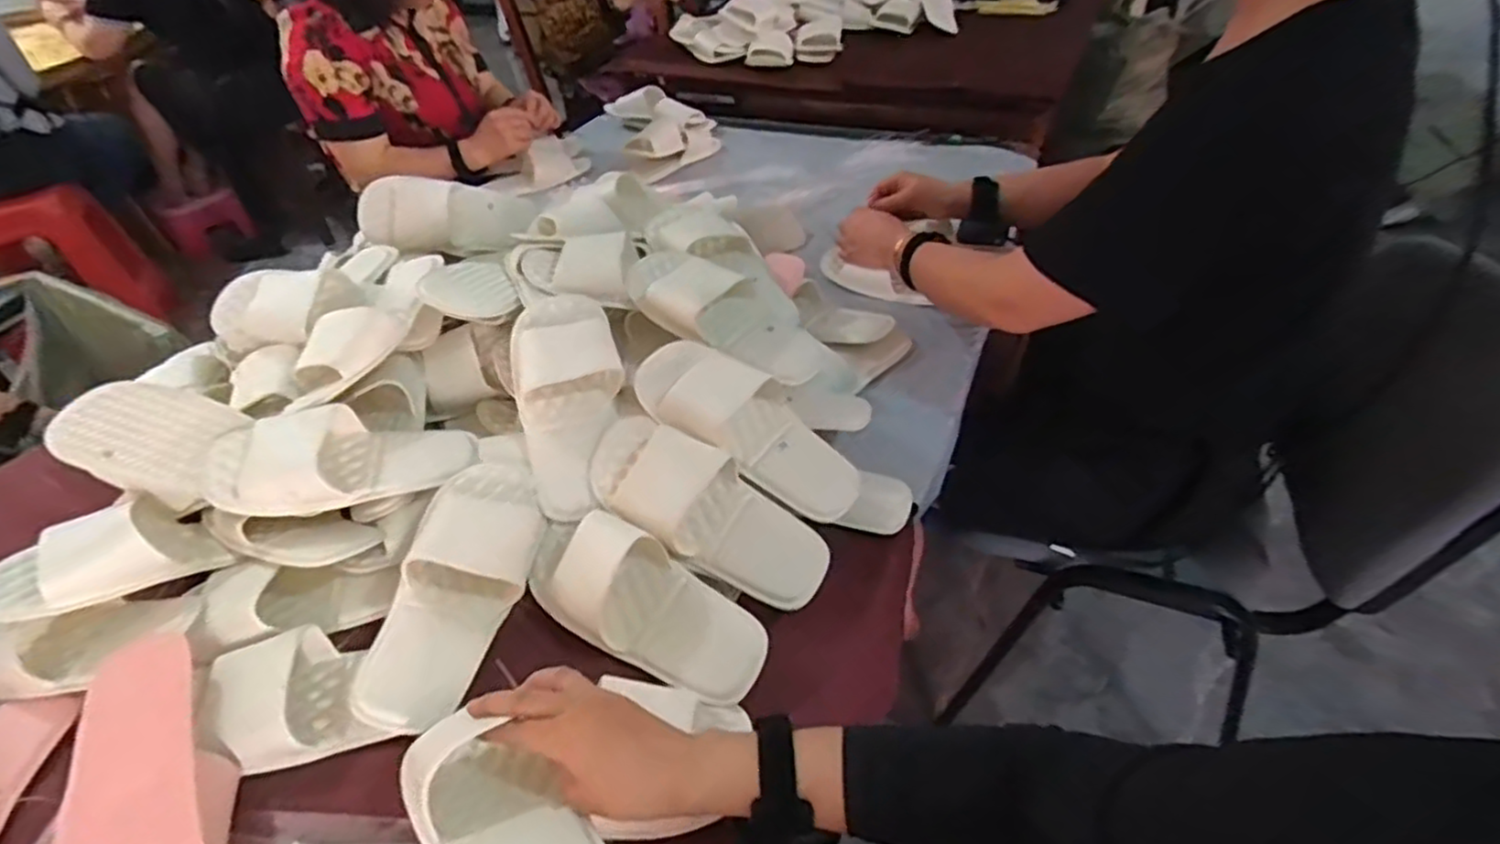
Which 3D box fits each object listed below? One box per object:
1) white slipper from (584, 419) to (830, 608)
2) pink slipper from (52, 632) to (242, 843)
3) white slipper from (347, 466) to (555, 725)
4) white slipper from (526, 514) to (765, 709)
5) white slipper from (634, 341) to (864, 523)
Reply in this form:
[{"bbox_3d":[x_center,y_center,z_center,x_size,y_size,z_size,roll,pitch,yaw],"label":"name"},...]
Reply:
[{"bbox_3d":[-0.039,0.079,0.636,0.236,0.064,0.086,34,54,6],"label":"white slipper"},{"bbox_3d":[-0.435,0.266,0.500,0.107,0.056,0.232,-26,46,-23],"label":"pink slipper"},{"bbox_3d":[-0.245,0.132,0.592,0.098,0.062,0.234,4,42,9],"label":"white slipper"},{"bbox_3d":[-0.091,0.148,0.595,0.236,0.049,0.104,24,61,20],"label":"white slipper"},{"bbox_3d":[0.002,0.005,0.676,0.235,0.044,0.089,37,54,1],"label":"white slipper"}]

